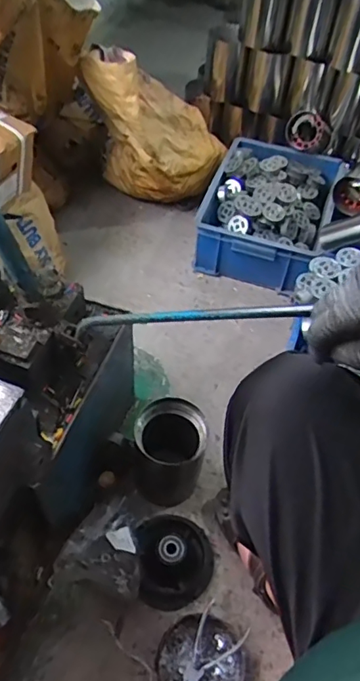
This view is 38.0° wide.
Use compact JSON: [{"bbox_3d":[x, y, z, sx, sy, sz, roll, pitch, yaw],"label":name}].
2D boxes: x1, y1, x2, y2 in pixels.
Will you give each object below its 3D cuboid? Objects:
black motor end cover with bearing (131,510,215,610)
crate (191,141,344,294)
[{"bbox_3d":[-0.006,0.345,0.843,0.124,0.060,0.146,-4,53,-7],"label":"black motor end cover with bearing"},{"bbox_3d":[0.227,-0.337,1.340,0.300,0.156,0.424,16,53,9],"label":"crate"}]

